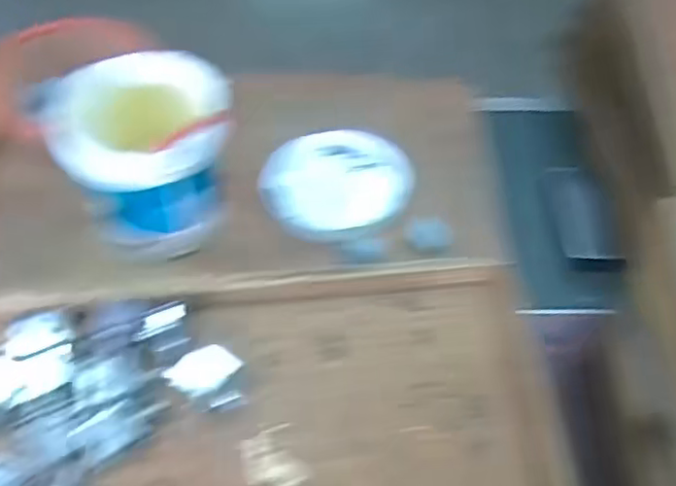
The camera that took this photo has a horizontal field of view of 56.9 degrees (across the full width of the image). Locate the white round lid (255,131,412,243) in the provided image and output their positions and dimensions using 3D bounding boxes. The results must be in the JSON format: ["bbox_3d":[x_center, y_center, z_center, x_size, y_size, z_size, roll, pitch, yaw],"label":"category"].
[{"bbox_3d":[0.000,-0.060,0.621,0.146,0.020,0.122,-4,56,-5],"label":"white round lid"}]

